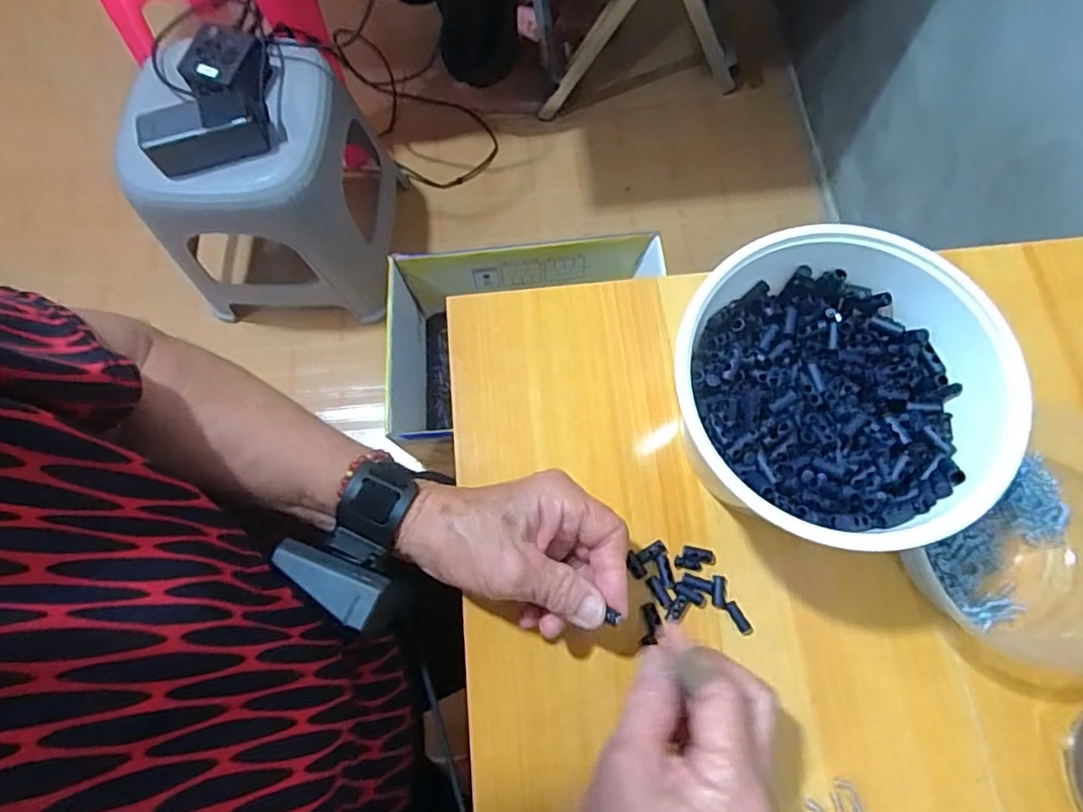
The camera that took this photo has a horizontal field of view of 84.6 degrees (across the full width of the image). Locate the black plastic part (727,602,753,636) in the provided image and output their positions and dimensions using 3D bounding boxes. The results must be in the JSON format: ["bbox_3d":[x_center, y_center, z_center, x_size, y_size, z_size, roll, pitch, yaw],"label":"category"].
[{"bbox_3d":[0.122,0.131,0.366,0.007,0.004,0.021,-30,74,-7],"label":"black plastic part"}]

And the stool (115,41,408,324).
[{"bbox_3d":[-0.373,-0.309,0.868,0.266,0.356,0.259,0,74,1],"label":"stool"}]

